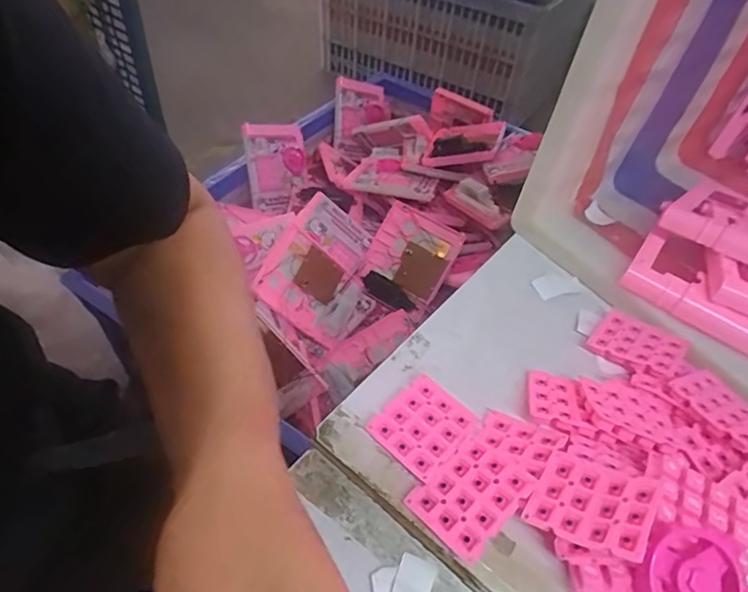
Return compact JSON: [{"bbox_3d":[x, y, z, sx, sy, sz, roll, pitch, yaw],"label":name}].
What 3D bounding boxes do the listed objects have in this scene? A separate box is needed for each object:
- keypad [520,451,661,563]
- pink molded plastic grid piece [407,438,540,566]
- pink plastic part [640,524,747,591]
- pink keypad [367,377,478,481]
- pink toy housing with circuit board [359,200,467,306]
[{"bbox_3d":[0.115,0.110,0.277,0.057,0.005,0.050,8,37,40],"label":"keypad"},{"bbox_3d":[0.055,0.112,0.298,0.059,0.005,0.048,-39,45,-22],"label":"pink molded plastic grid piece"},{"bbox_3d":[0.156,0.137,0.255,0.044,0.016,0.052,39,75,22],"label":"pink plastic part"},{"bbox_3d":[0.031,0.082,0.333,0.052,0.005,0.056,38,56,24],"label":"pink keypad"},{"bbox_3d":[0.064,-0.074,0.870,0.135,0.023,0.131,26,89,16],"label":"pink toy housing with circuit board"}]

